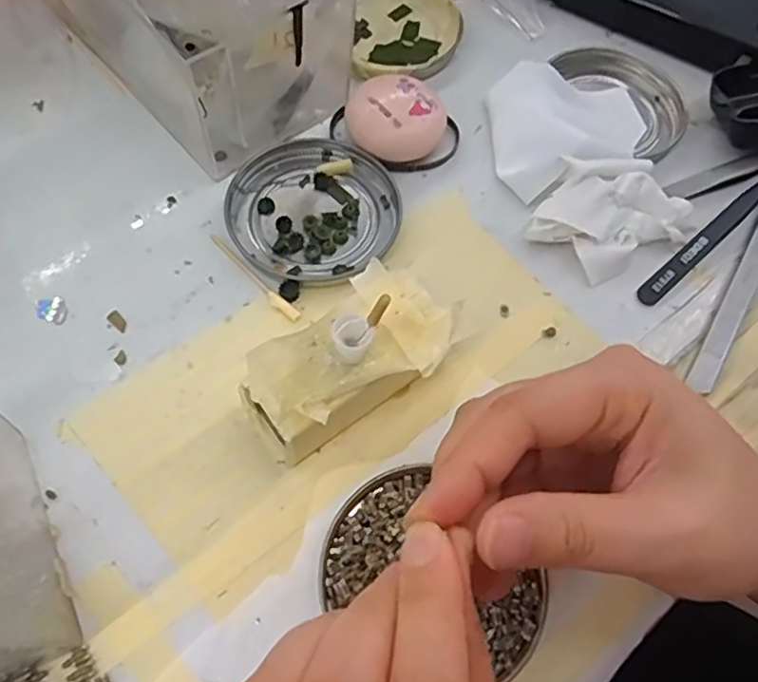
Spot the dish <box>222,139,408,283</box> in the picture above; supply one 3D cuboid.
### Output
[{"bbox_3d":[-0.031,-0.063,0.301,0.075,0.008,0.075,1,64,-3],"label":"dish"}]

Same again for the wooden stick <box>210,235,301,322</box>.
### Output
[{"bbox_3d":[-0.057,-0.029,0.285,0.059,0.004,0.006,42,69,15],"label":"wooden stick"}]

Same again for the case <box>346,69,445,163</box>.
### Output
[{"bbox_3d":[0.008,-0.108,0.317,0.045,0.024,0.042,1,64,-3],"label":"case"}]

